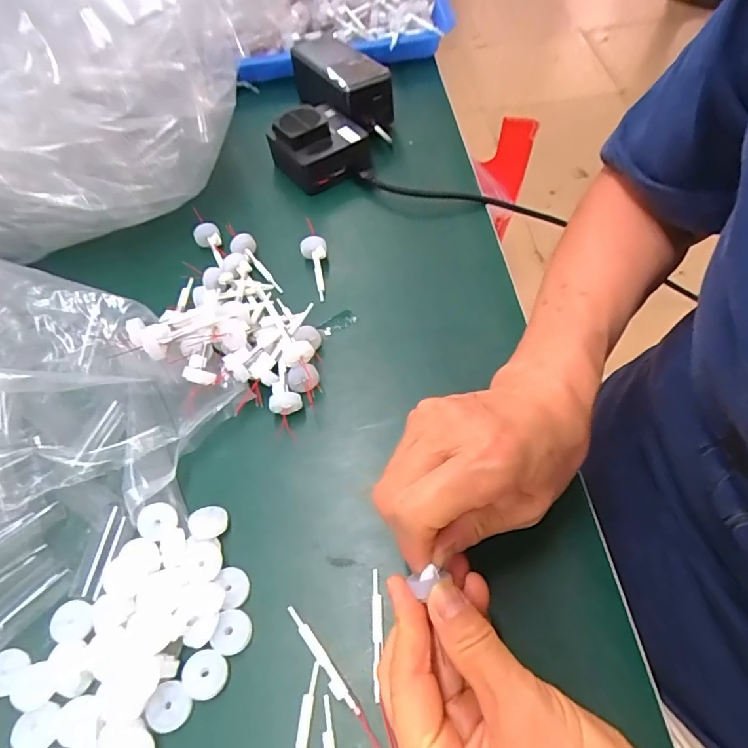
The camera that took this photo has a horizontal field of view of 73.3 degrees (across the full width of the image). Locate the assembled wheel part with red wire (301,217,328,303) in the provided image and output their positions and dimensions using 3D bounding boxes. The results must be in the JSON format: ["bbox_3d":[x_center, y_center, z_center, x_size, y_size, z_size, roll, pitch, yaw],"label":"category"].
[{"bbox_3d":[-0.046,-0.093,0.403,0.020,0.019,0.075,-12,68,-4],"label":"assembled wheel part with red wire"}]

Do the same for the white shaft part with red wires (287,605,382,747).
[{"bbox_3d":[-0.018,0.148,0.242,0.007,0.008,0.083,-33,59,-18],"label":"white shaft part with red wires"}]

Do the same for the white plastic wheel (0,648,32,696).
[{"bbox_3d":[-0.190,0.152,0.258,0.021,0.004,0.020,-2,54,3],"label":"white plastic wheel"}]

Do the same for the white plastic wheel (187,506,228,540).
[{"bbox_3d":[-0.096,0.085,0.290,0.021,0.004,0.020,-2,54,3],"label":"white plastic wheel"}]

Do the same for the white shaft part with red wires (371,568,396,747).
[{"bbox_3d":[0.002,0.134,0.252,0.006,0.005,0.068,-3,54,2],"label":"white shaft part with red wires"}]

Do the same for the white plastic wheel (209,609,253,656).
[{"bbox_3d":[-0.073,0.132,0.257,0.018,0.004,0.020,8,55,10],"label":"white plastic wheel"}]

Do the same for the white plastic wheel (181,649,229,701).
[{"bbox_3d":[-0.083,0.147,0.247,0.021,0.004,0.021,-2,54,3],"label":"white plastic wheel"}]

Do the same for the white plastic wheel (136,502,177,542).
[{"bbox_3d":[-0.125,0.084,0.289,0.021,0.004,0.019,-29,58,-16],"label":"white plastic wheel"}]

